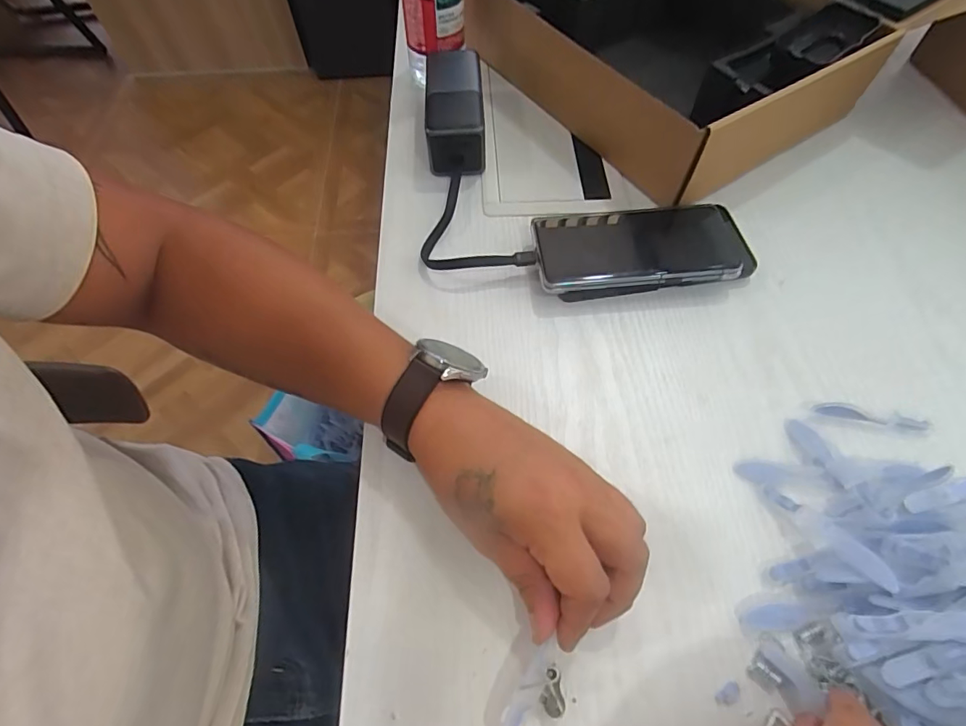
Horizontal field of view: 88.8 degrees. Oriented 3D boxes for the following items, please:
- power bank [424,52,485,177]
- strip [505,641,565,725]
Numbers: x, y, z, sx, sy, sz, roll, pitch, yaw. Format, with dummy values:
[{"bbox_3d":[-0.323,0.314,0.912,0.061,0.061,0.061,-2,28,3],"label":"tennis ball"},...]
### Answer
[{"bbox_3d":[-0.027,-0.247,0.481,0.053,0.051,0.127,-3,60,-1],"label":"power bank"},{"bbox_3d":[0.029,0.174,0.253,0.026,0.016,0.051,23,63,14],"label":"strip"}]

